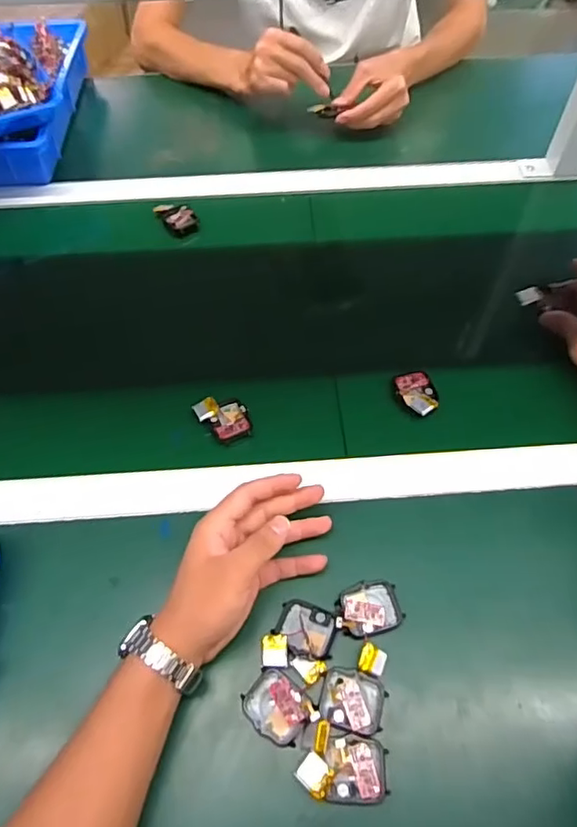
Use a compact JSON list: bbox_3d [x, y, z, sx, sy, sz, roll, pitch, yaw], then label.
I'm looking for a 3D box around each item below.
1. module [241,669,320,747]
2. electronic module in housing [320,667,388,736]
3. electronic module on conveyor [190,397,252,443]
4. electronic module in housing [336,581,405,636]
[{"bbox_3d":[-0.007,0.210,0.393,0.048,0.010,0.038,36,64,21],"label":"module"},{"bbox_3d":[0.047,0.206,0.397,0.045,0.007,0.040,10,58,6],"label":"electronic module in housing"},{"bbox_3d":[-0.062,0.005,0.525,0.048,0.013,0.045,-14,58,-9],"label":"electronic module on conveyor"},{"bbox_3d":[0.062,0.152,0.429,0.051,0.010,0.039,-13,58,-9],"label":"electronic module in housing"}]

